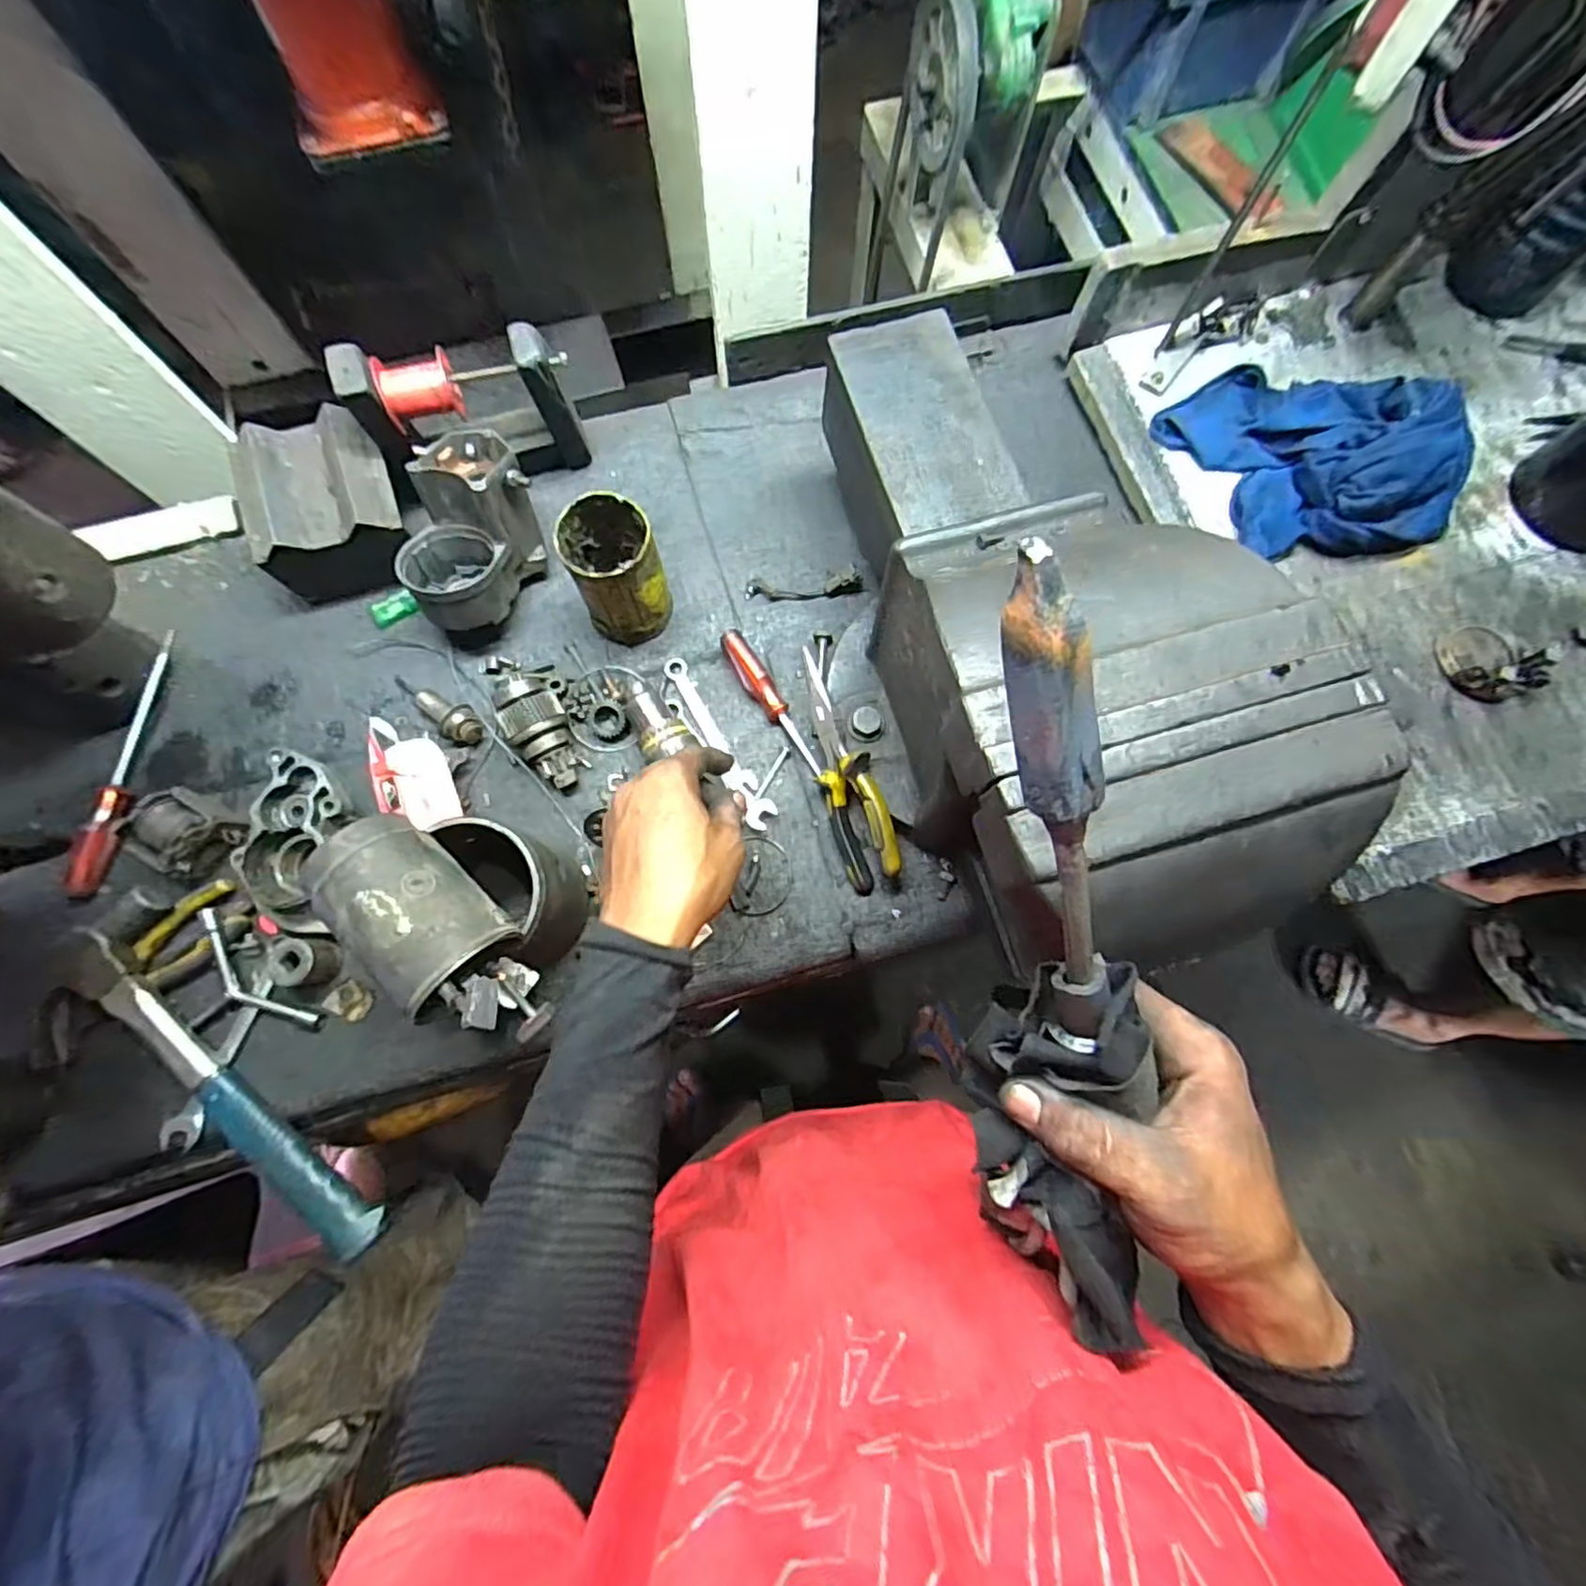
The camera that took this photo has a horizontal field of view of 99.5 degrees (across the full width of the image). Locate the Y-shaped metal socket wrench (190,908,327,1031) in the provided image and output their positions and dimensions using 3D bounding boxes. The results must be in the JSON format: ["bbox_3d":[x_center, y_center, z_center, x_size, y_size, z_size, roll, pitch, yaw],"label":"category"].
[{"bbox_3d":[-0.422,0.144,0.536,0.096,0.029,0.089,4,75,-1],"label":"Y-shaped metal socket wrench"}]

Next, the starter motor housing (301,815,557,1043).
[{"bbox_3d":[-0.220,0.084,0.405,0.152,0.079,0.076,43,78,9],"label":"starter motor housing"}]

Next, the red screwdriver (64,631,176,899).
[{"bbox_3d":[-0.564,-0.027,0.569,0.026,0.023,0.228,6,75,0],"label":"red screwdriver"}]

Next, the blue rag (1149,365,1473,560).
[{"bbox_3d":[0.490,-0.320,0.605,0.214,0.065,0.227,-25,77,-8],"label":"blue rag"}]

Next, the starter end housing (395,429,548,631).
[{"bbox_3d":[-0.273,-0.216,0.579,0.091,0.108,0.147,12,75,2],"label":"starter end housing"}]

